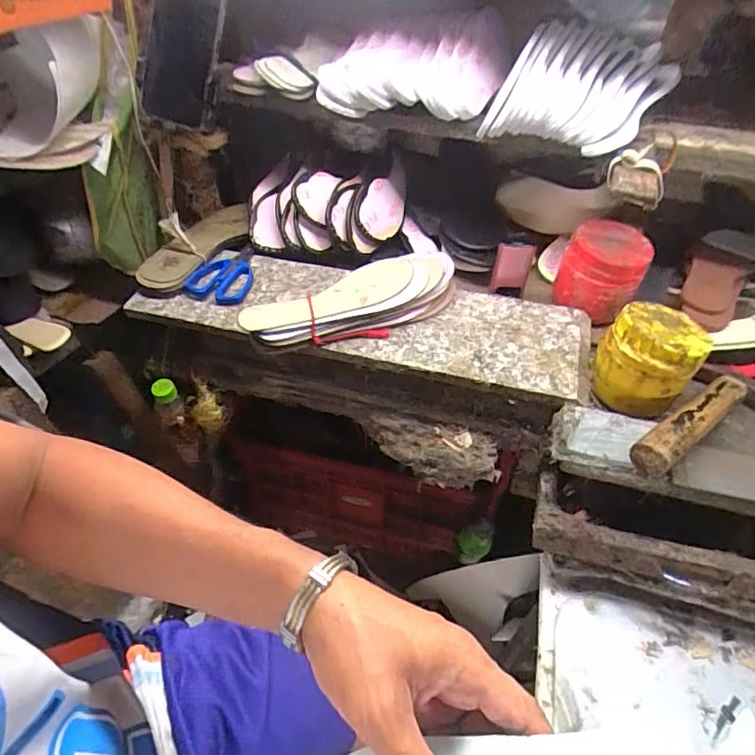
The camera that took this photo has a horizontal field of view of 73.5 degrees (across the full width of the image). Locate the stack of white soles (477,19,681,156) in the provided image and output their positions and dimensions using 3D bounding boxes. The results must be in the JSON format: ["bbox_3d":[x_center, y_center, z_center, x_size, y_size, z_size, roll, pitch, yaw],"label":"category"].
[{"bbox_3d":[0.255,-0.356,0.615,0.169,0.083,0.247,26,51,21],"label":"stack of white soles"}]

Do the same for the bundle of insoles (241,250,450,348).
[{"bbox_3d":[-0.019,-0.095,0.624,0.281,0.036,0.100,-24,52,-23],"label":"bundle of insoles"}]

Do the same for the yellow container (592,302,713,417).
[{"bbox_3d":[0.297,-0.023,0.558,0.092,0.095,0.088,29,52,23],"label":"yellow container"}]

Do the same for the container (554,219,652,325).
[{"bbox_3d":[0.283,-0.137,0.640,0.095,0.090,0.088,18,49,14],"label":"container"}]

